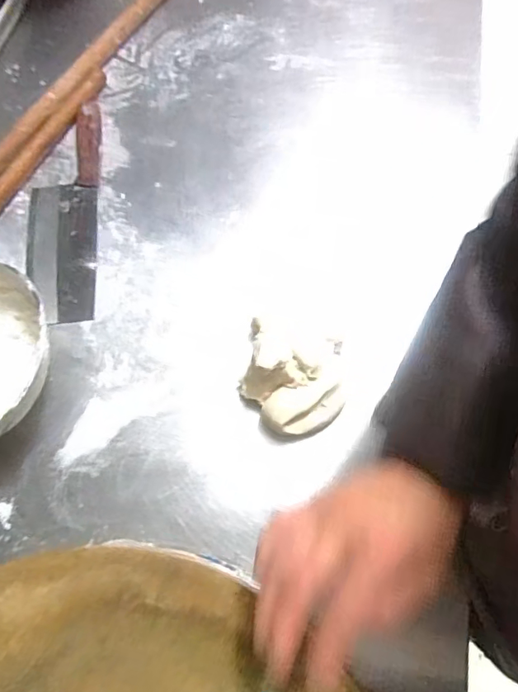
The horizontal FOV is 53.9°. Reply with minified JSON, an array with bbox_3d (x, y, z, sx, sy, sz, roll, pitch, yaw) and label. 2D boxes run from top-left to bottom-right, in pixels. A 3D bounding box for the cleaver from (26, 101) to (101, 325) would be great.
[{"bbox_3d":[-0.240,-0.168,0.623,0.084,0.025,0.294,-3,69,0],"label":"cleaver"}]

